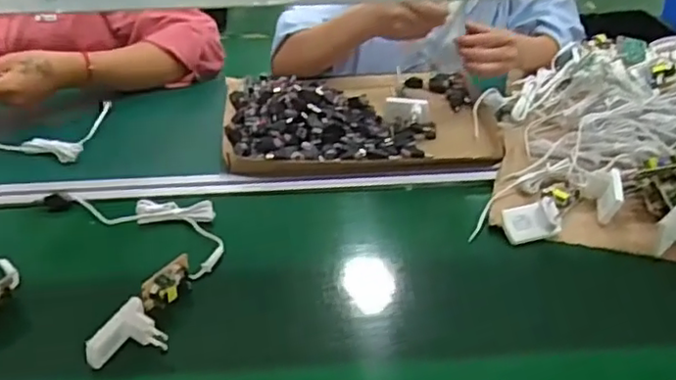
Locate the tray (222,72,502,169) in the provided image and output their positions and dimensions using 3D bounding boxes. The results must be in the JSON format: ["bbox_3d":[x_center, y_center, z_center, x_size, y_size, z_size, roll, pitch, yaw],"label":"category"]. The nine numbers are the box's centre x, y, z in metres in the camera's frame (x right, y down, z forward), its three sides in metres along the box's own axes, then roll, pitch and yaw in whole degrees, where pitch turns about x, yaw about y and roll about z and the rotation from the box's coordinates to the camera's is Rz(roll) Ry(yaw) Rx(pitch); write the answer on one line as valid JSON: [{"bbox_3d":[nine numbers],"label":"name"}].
[{"bbox_3d":[0.031,-0.119,0.876,0.370,0.041,0.288,-4,33,-6],"label":"tray"}]

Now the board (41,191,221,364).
[{"bbox_3d":[-0.196,0.050,0.644,0.155,0.040,0.272,-16,36,-23],"label":"board"}]

